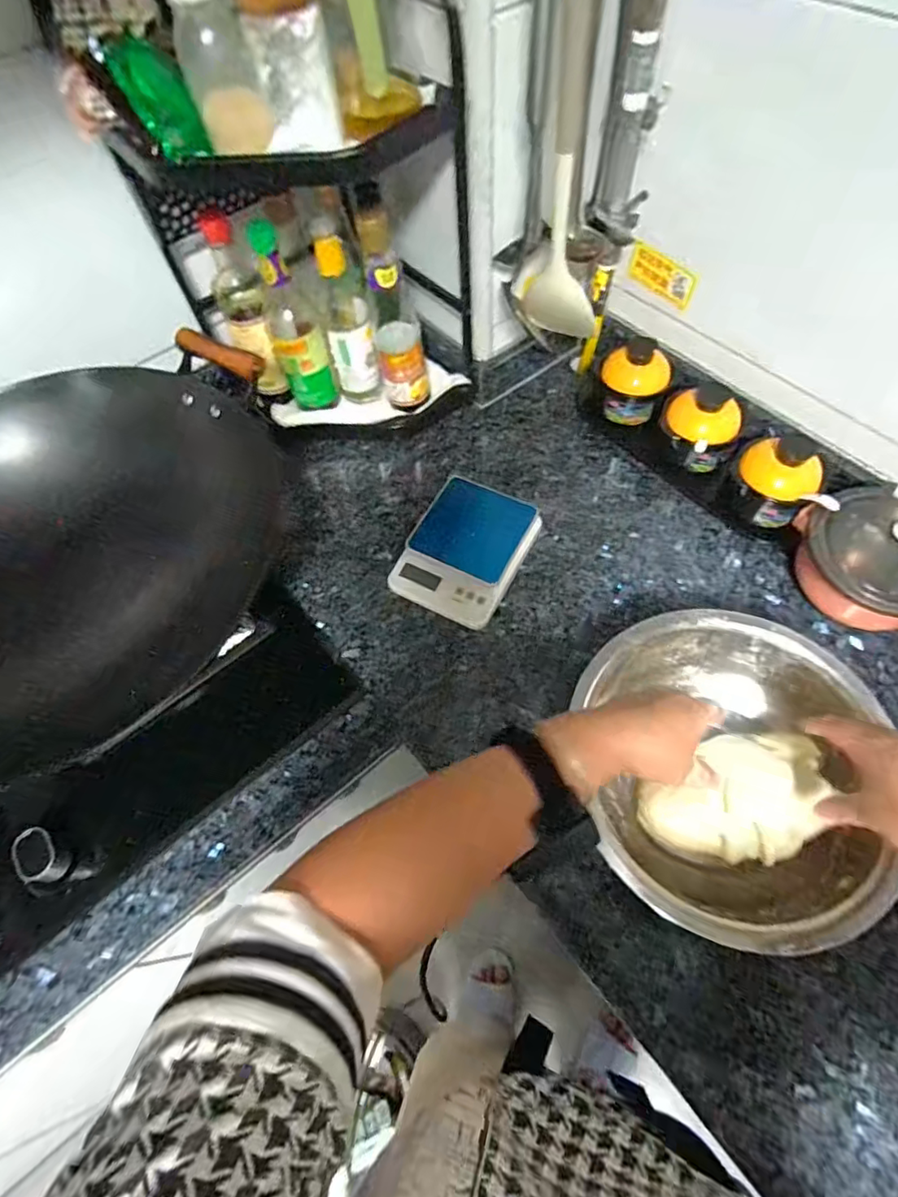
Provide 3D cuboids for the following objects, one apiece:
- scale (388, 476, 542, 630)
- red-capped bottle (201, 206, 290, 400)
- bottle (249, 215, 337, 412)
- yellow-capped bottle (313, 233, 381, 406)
[{"bbox_3d":[0.023,-0.062,0.689,0.133,0.034,0.179,24,66,16],"label":"scale"},{"bbox_3d":[-0.267,-0.368,0.722,0.050,0.212,0.062,-12,62,-3],"label":"red-capped bottle"},{"bbox_3d":[-0.199,-0.348,0.709,0.062,0.242,0.065,-21,63,-7],"label":"bottle"},{"bbox_3d":[-0.135,-0.365,0.736,0.058,0.233,0.062,-15,62,-4],"label":"yellow-capped bottle"}]

